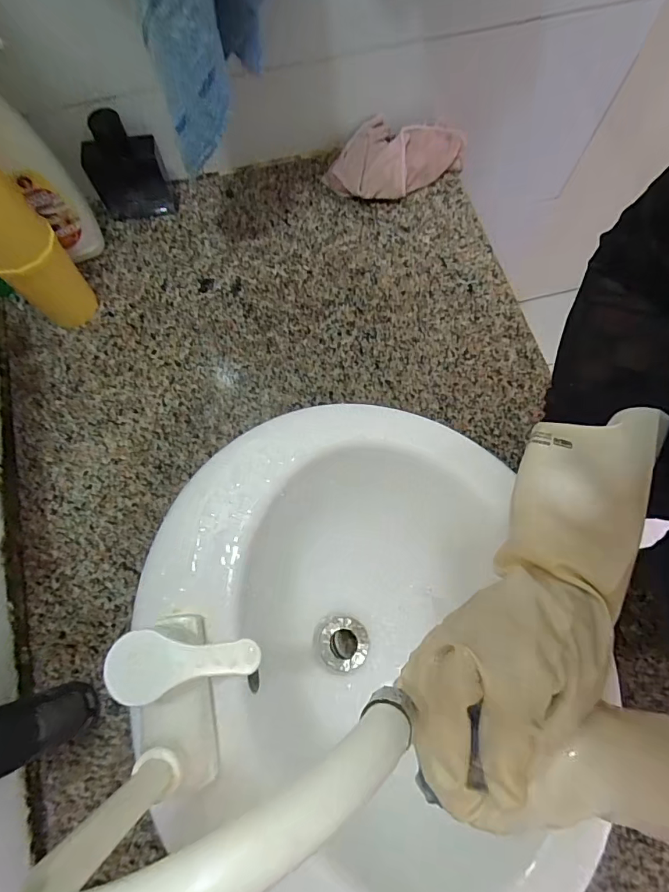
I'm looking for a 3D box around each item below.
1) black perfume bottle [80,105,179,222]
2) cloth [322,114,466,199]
[{"bbox_3d":[-0.244,-0.326,0.540,0.080,0.116,0.036,-7,73,-2],"label":"black perfume bottle"},{"bbox_3d":[0.079,-0.374,0.598,0.161,0.040,0.099,-40,77,-11],"label":"cloth"}]

